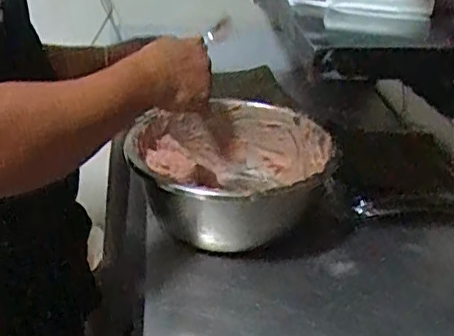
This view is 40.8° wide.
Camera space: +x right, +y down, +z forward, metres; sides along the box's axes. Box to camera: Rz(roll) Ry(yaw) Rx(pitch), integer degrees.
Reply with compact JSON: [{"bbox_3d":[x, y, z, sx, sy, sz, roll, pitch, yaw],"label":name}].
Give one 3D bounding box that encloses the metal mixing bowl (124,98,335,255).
[{"bbox_3d":[0.008,0.012,0.873,0.252,0.131,0.261,2,30,-1],"label":"metal mixing bowl"}]

